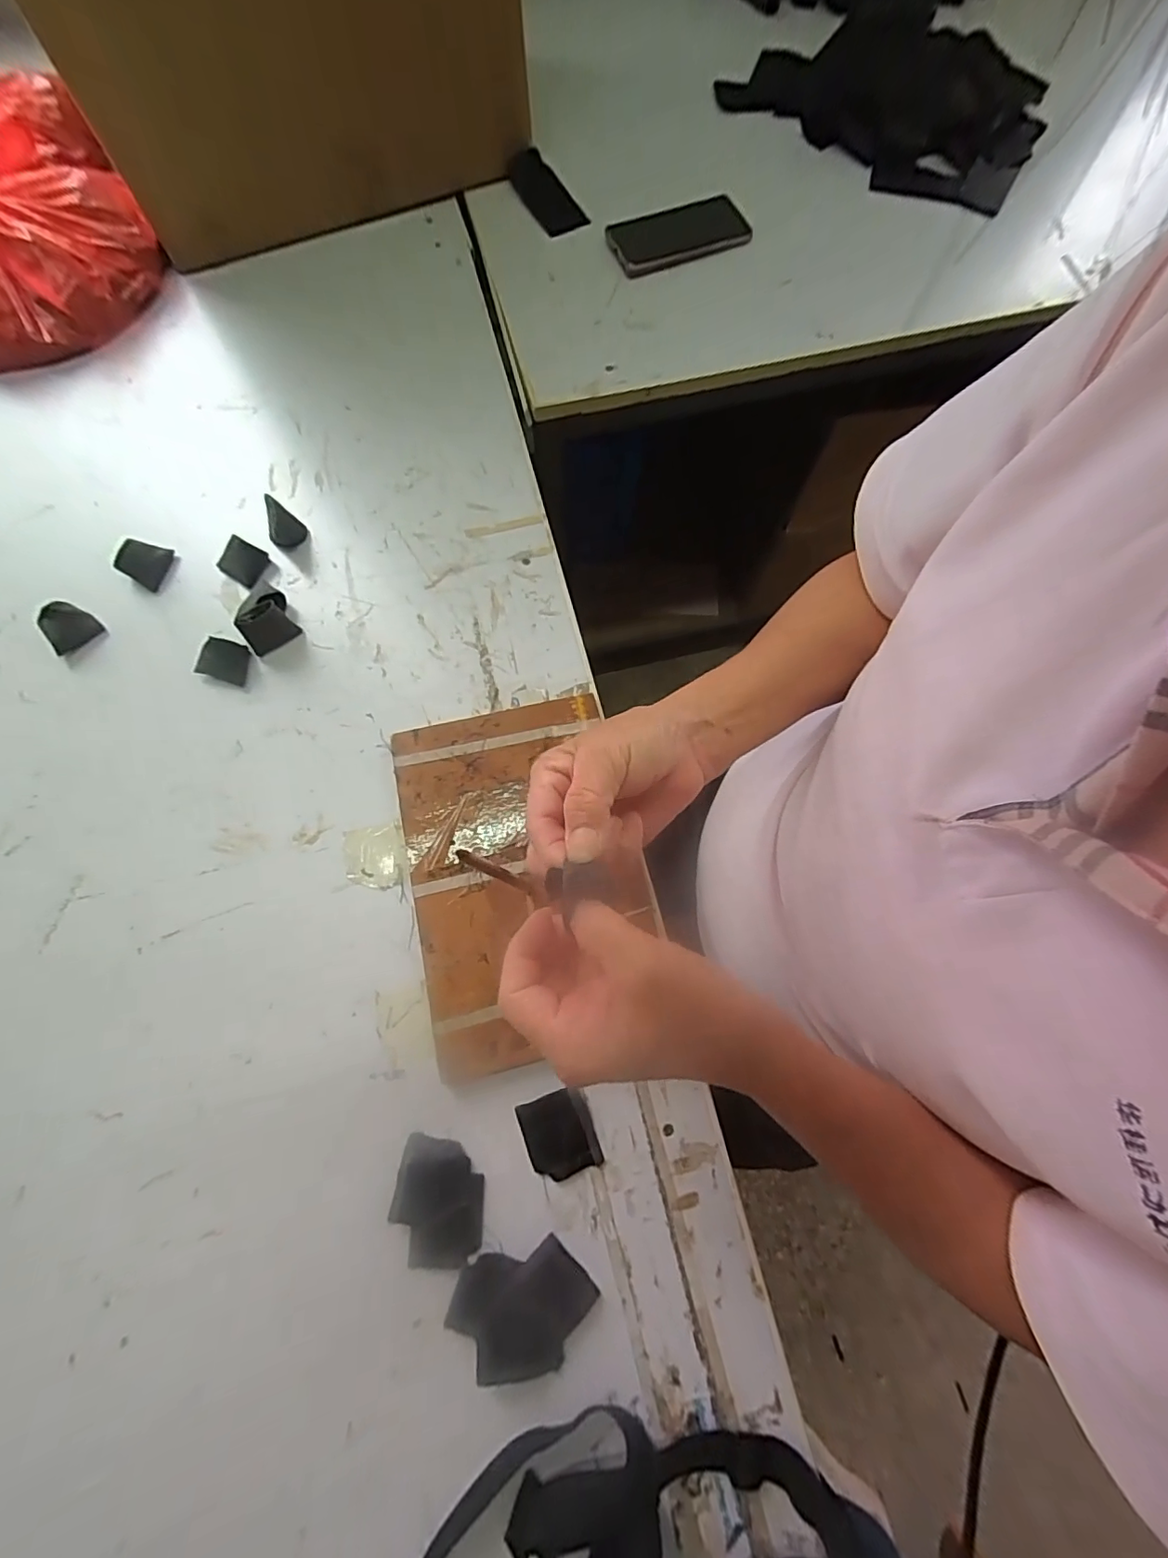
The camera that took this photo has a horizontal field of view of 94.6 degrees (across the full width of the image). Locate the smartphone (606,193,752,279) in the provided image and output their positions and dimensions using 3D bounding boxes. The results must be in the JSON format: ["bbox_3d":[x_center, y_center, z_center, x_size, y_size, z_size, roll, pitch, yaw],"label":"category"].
[{"bbox_3d":[0.111,-0.629,0.621,0.156,0.013,0.067,-19,88,-5],"label":"smartphone"}]

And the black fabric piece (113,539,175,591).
[{"bbox_3d":[-0.410,-0.204,0.503,0.031,0.021,0.044,15,74,3],"label":"black fabric piece"}]

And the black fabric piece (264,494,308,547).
[{"bbox_3d":[-0.286,-0.243,0.508,0.031,0.033,0.031,-33,77,-10],"label":"black fabric piece"}]

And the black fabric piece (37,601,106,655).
[{"bbox_3d":[-0.460,-0.136,0.479,0.039,0.026,0.029,-42,79,-12],"label":"black fabric piece"}]

